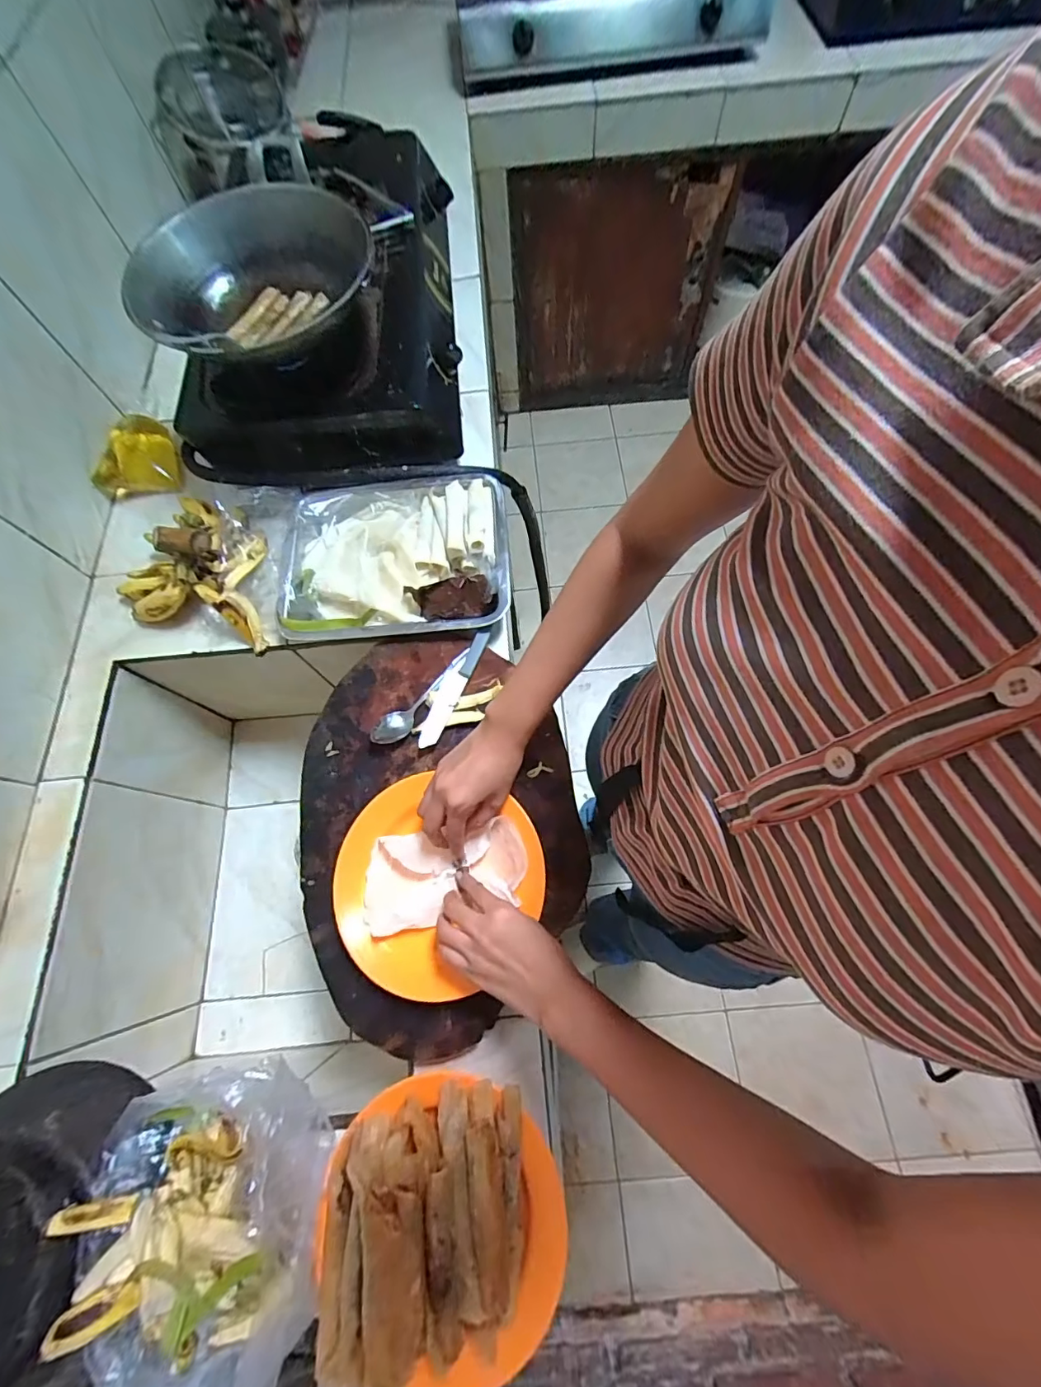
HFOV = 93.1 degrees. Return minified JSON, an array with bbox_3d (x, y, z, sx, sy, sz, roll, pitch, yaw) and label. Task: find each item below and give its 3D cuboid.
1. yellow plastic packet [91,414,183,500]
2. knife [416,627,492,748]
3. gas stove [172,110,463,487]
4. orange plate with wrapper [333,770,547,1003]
[{"bbox_3d":[-0.597,-0.371,0.772,0.111,0.042,0.125,-8,69,0],"label":"yellow plastic packet"},{"bbox_3d":[-0.083,-0.013,0.605,0.033,0.017,0.169,21,72,10],"label":"knife"},{"bbox_3d":[-0.300,-0.661,0.777,0.369,0.154,0.722,-6,69,0],"label":"gas stove"},{"bbox_3d":[-0.089,0.195,0.504,0.210,0.021,0.196,-1,69,2],"label":"orange plate with wrapper"}]

